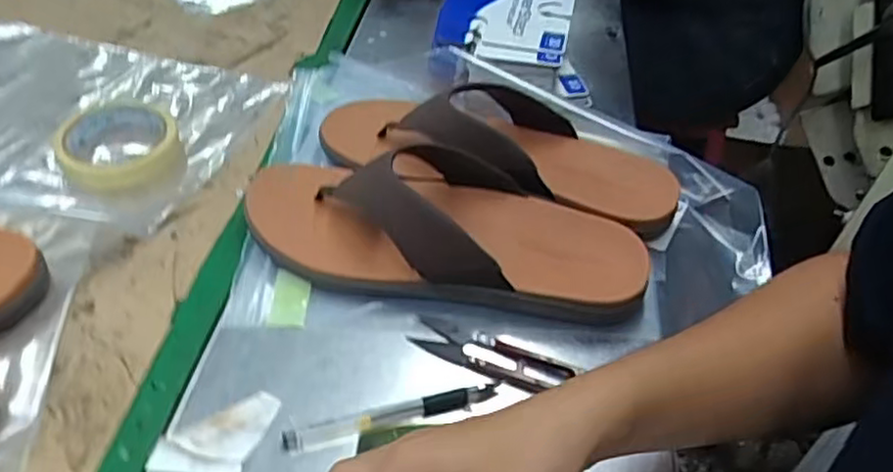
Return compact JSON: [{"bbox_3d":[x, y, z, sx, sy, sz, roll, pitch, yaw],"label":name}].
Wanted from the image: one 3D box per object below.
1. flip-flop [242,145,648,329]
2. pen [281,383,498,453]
[{"bbox_3d":[-0.001,-0.010,0.493,0.286,0.068,0.110,9,44,5],"label":"flip-flop"},{"bbox_3d":[-0.032,0.107,0.414,0.130,0.005,0.010,-10,46,-15],"label":"pen"}]

